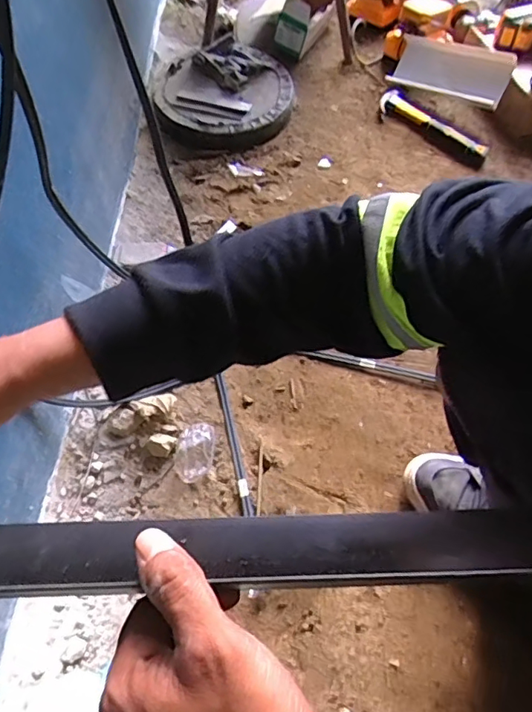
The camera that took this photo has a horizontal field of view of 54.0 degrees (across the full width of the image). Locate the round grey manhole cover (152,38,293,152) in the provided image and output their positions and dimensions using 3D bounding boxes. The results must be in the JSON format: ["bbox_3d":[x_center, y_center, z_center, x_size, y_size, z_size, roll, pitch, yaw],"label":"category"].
[{"bbox_3d":[-0.090,-0.573,1.149,0.288,0.063,0.275,0,61,0],"label":"round grey manhole cover"}]

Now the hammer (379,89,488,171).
[{"bbox_3d":[0.350,-0.489,1.119,0.078,0.030,0.270,-40,68,-20],"label":"hammer"}]

